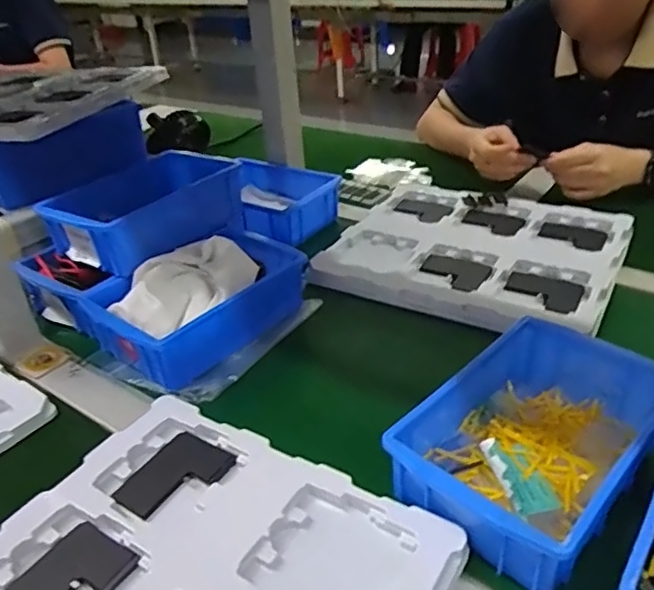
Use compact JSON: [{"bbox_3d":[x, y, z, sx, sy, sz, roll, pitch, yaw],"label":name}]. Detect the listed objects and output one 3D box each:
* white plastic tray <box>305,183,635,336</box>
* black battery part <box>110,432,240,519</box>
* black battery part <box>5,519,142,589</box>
[{"bbox_3d":[0.183,-0.062,0.732,0.321,0.033,0.297,16,38,29],"label":"white plastic tray"},{"bbox_3d":[-0.115,0.140,0.450,0.062,0.008,0.077,16,38,29],"label":"black battery part"},{"bbox_3d":[-0.168,0.185,0.379,0.061,0.004,0.077,17,38,30],"label":"black battery part"}]

